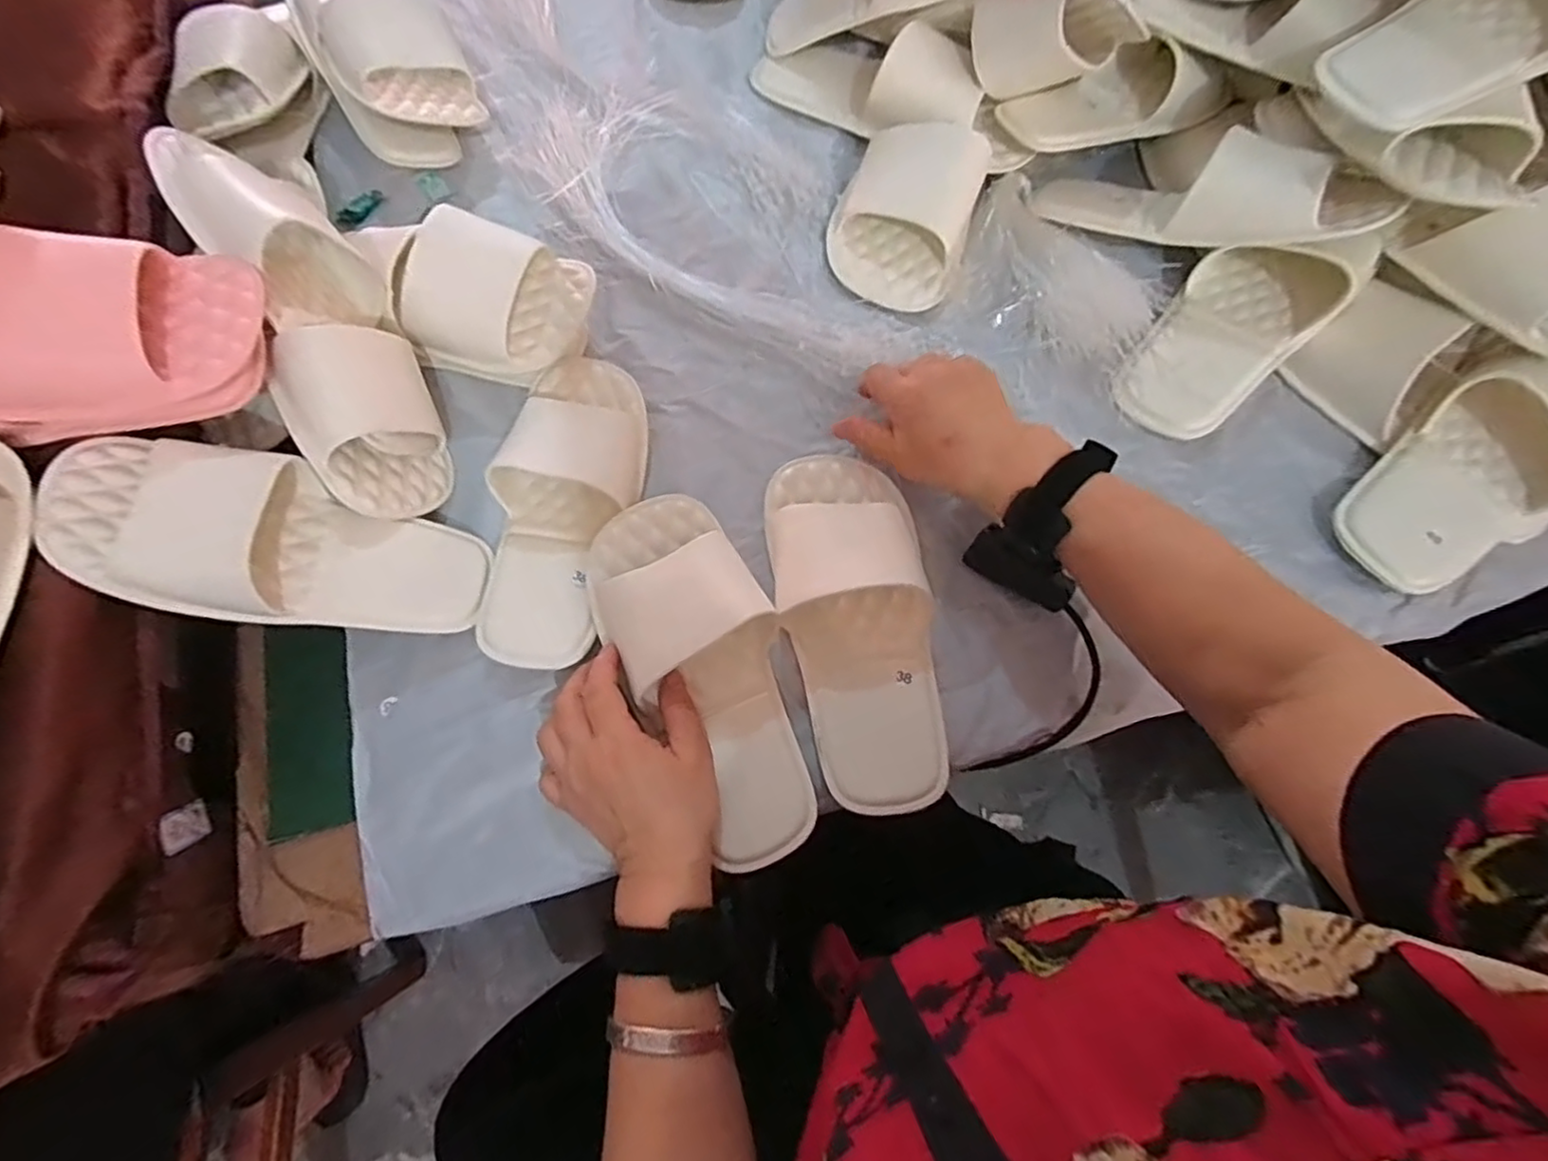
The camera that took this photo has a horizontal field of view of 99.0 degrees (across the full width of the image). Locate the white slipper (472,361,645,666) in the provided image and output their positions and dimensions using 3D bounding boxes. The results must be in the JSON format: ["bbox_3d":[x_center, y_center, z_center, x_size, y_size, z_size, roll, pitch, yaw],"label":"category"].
[{"bbox_3d":[-0.139,-0.061,0.452,0.093,0.042,0.232,6,70,3],"label":"white slipper"}]

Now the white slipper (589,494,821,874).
[{"bbox_3d":[-0.041,0.052,0.407,0.095,0.046,0.232,-24,77,-8],"label":"white slipper"}]

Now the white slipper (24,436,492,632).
[{"bbox_3d":[-0.289,-0.023,0.389,0.222,0.045,0.093,16,68,-27],"label":"white slipper"}]

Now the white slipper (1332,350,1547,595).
[{"bbox_3d":[0.500,-0.081,0.459,0.232,0.057,0.110,-34,73,-11],"label":"white slipper"}]

